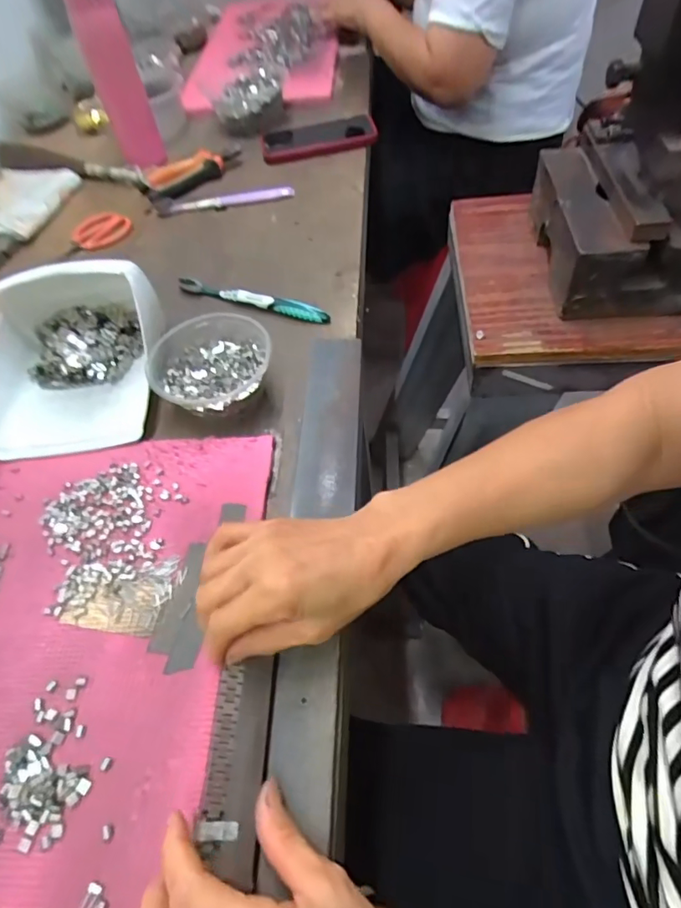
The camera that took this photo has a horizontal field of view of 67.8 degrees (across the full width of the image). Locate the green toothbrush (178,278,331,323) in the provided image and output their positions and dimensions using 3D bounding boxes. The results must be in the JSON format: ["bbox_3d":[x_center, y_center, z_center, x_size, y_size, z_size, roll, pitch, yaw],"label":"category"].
[{"bbox_3d":[-0.096,-0.166,0.544,0.180,0.020,0.012,18,58,17],"label":"green toothbrush"}]

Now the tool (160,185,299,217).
[{"bbox_3d":[-0.155,-0.341,0.680,0.183,0.014,0.014,-7,54,0],"label":"tool"}]

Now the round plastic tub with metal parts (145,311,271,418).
[{"bbox_3d":[-0.112,-0.074,0.454,0.106,0.046,0.098,-2,55,3],"label":"round plastic tub with metal parts"}]

